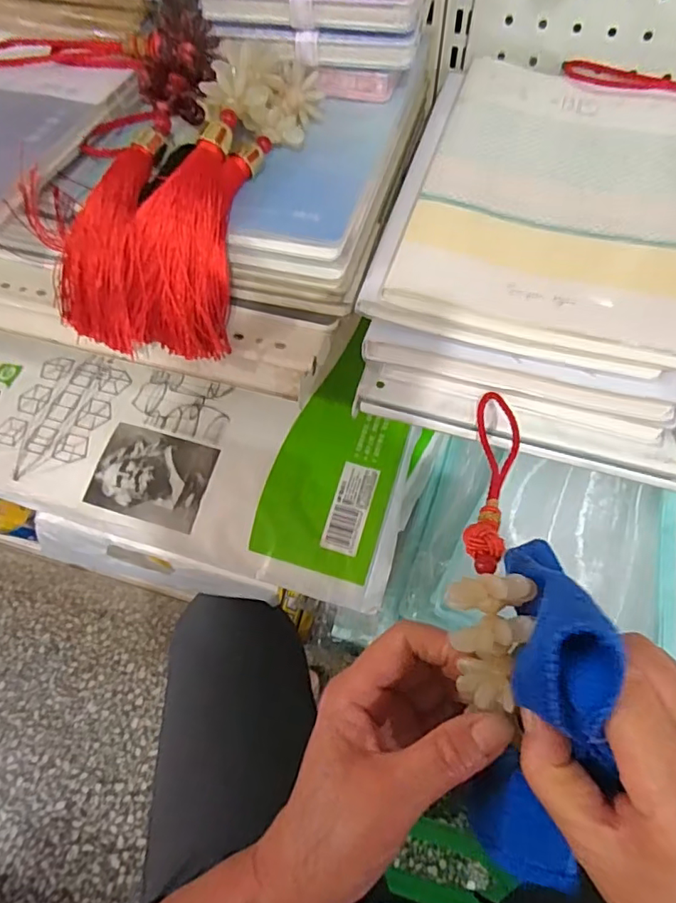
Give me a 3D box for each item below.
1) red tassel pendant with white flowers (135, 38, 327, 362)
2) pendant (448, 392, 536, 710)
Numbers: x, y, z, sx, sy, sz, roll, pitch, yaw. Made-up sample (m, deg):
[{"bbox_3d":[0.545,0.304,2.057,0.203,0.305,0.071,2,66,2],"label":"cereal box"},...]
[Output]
[{"bbox_3d":[-0.072,-0.163,0.340,0.060,0.064,0.208,18,85,11],"label":"red tassel pendant with white flowers"},{"bbox_3d":[0.075,0.033,0.274,0.029,0.037,0.173,9,52,6],"label":"pendant"}]

